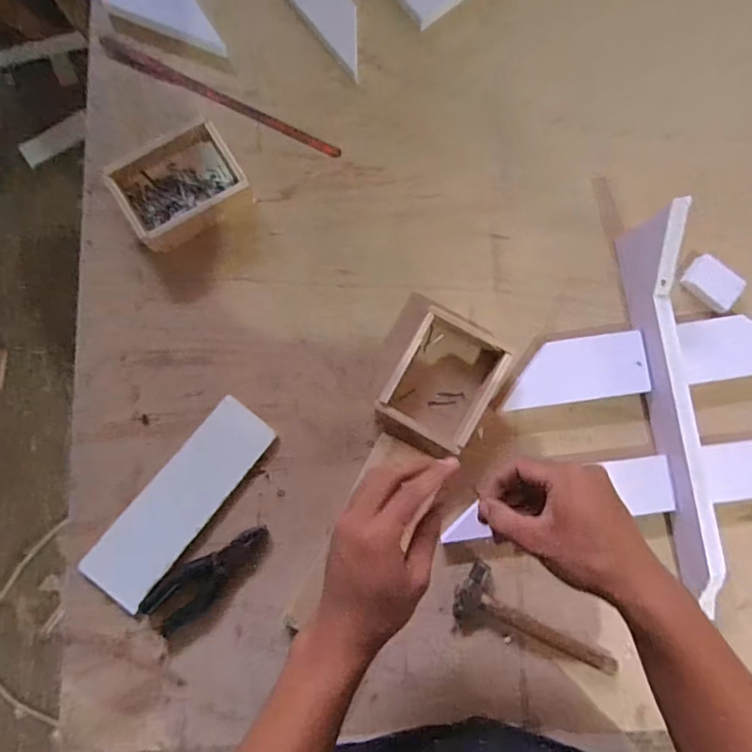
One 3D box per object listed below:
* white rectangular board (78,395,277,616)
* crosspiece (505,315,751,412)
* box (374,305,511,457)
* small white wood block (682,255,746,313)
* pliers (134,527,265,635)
[{"bbox_3d":[-0.210,0.135,0.541,0.076,0.010,0.236,39,82,-11],"label":"white rectangular board"},{"bbox_3d":[0.319,-0.019,0.584,0.338,0.022,0.071,-8,85,-3],"label":"crosspiece"},{"bbox_3d":[0.071,0.010,0.553,0.105,0.044,0.139,28,84,0],"label":"box"},{"bbox_3d":[0.399,-0.110,0.596,0.064,0.015,0.045,42,84,2],"label":"small white wood block"},{"bbox_3d":[-0.180,0.217,0.546,0.147,0.010,0.051,-37,87,-5],"label":"pliers"}]

